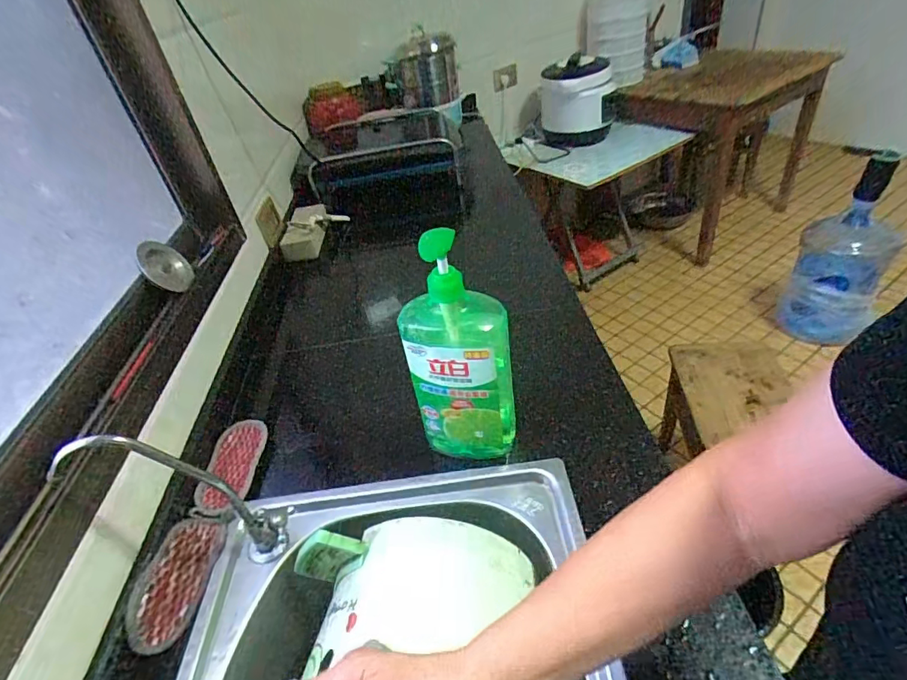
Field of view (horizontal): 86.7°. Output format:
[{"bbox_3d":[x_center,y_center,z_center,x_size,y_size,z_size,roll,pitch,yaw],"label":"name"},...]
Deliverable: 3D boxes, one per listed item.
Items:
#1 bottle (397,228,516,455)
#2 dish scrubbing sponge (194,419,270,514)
[{"bbox_3d":[0.006,0.021,0.535,0.116,0.285,0.057,-5,39,7],"label":"bottle"},{"bbox_3d":[-0.298,0.167,0.639,0.073,0.024,0.139,-6,39,6],"label":"dish scrubbing sponge"}]

